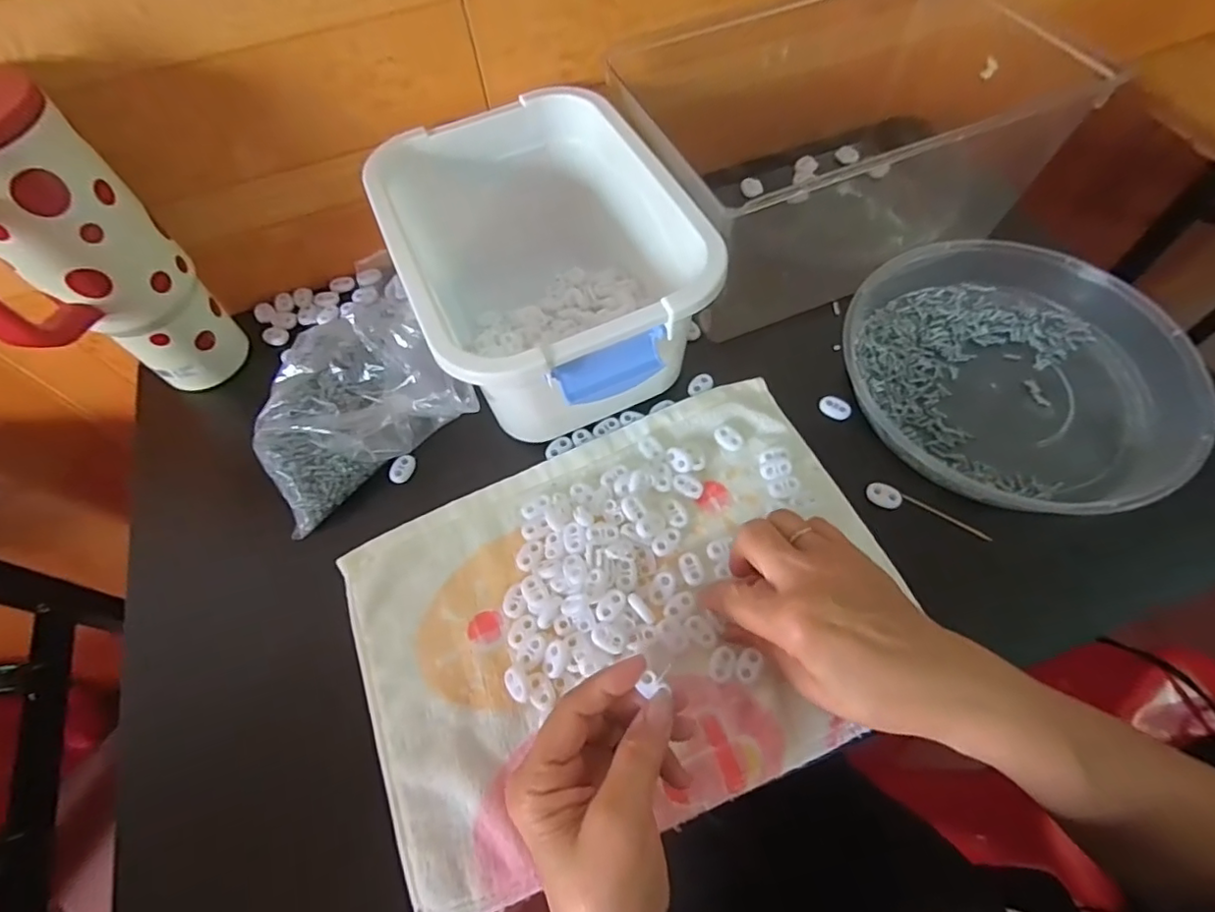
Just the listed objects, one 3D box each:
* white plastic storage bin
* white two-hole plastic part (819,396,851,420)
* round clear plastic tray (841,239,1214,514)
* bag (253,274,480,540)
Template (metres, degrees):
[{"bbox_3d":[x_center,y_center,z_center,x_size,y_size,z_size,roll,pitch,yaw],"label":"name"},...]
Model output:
[{"bbox_3d":[-0.054,-0.138,0.425,0.185,0.112,0.256,-30,64,-12],"label":"white plastic storage bin"},{"bbox_3d":[0.171,-0.036,0.430,0.023,0.008,0.013,34,69,20],"label":"white two-hole plastic part"},{"bbox_3d":[0.297,-0.069,0.417,0.225,0.037,0.205,-1,63,2],"label":"round clear plastic tray"},{"bbox_3d":[-0.191,-0.040,0.408,0.140,0.070,0.113,-33,65,-13],"label":"bag"}]

